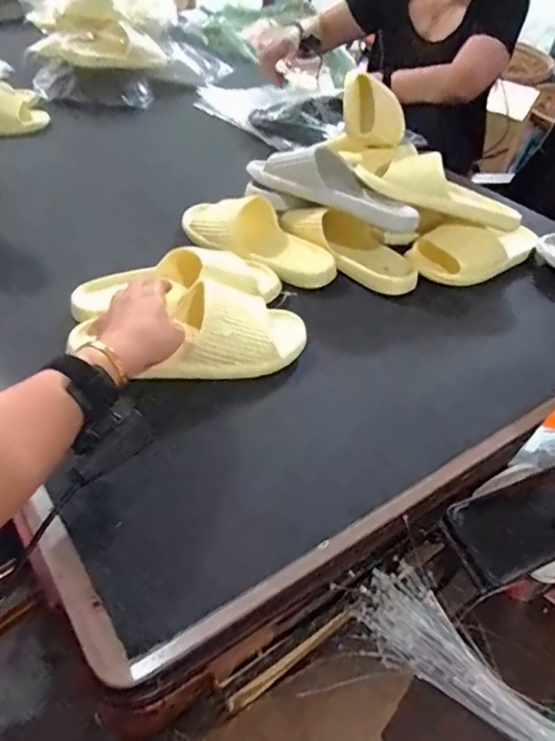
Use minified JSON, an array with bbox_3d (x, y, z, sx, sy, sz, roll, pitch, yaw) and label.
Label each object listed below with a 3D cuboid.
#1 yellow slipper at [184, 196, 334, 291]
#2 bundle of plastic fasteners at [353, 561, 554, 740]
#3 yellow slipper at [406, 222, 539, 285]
[{"bbox_3d":[-0.029,-0.188,0.769,0.238,0.067,0.090,29,46,23],"label":"yellow slipper"},{"bbox_3d":[0.267,0.276,0.459,0.408,0.037,0.113,15,42,8],"label":"bundle of plastic fasteners"},{"bbox_3d":[0.293,-0.182,0.816,0.231,0.065,0.093,-20,48,-28],"label":"yellow slipper"}]

